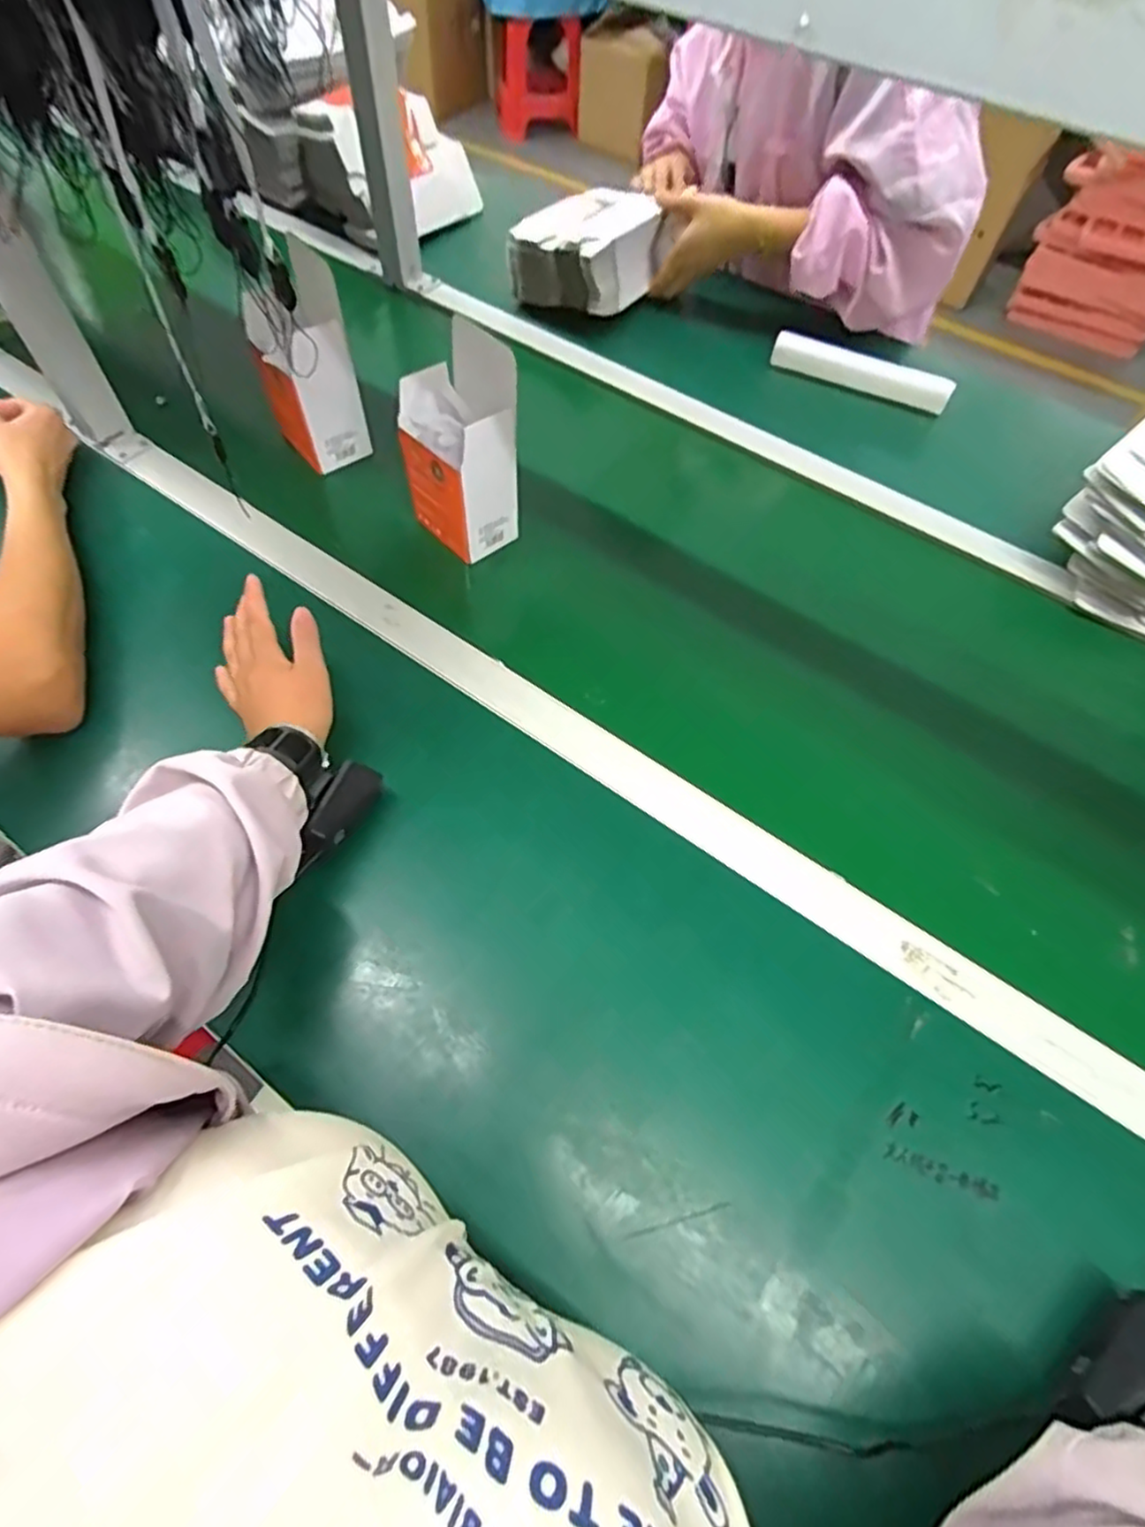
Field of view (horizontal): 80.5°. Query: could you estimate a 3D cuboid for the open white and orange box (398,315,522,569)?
[{"bbox_3d":[-0.099,-0.277,0.605,0.082,0.158,0.093,-38,68,-22],"label":"open white and orange box"}]

